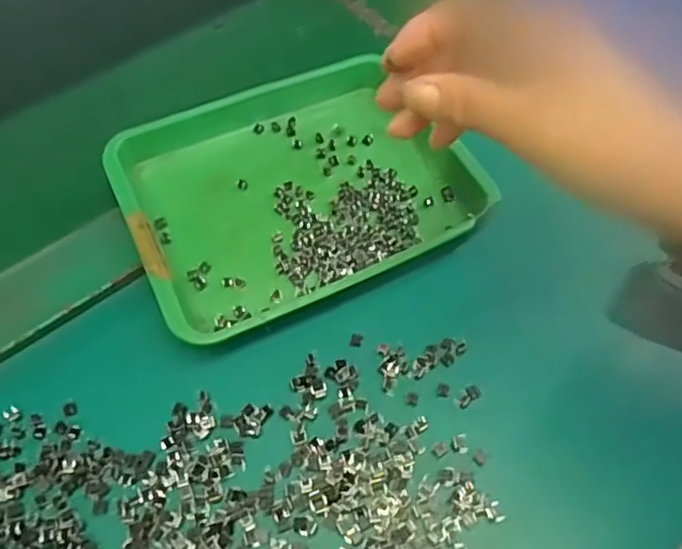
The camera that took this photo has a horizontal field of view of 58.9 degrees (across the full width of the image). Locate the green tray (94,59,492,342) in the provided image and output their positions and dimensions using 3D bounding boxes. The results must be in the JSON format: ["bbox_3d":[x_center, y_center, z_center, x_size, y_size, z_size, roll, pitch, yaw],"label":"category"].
[{"bbox_3d":[-0.030,-0.062,0.398,0.212,0.032,0.178,-24,57,-14],"label":"green tray"}]

